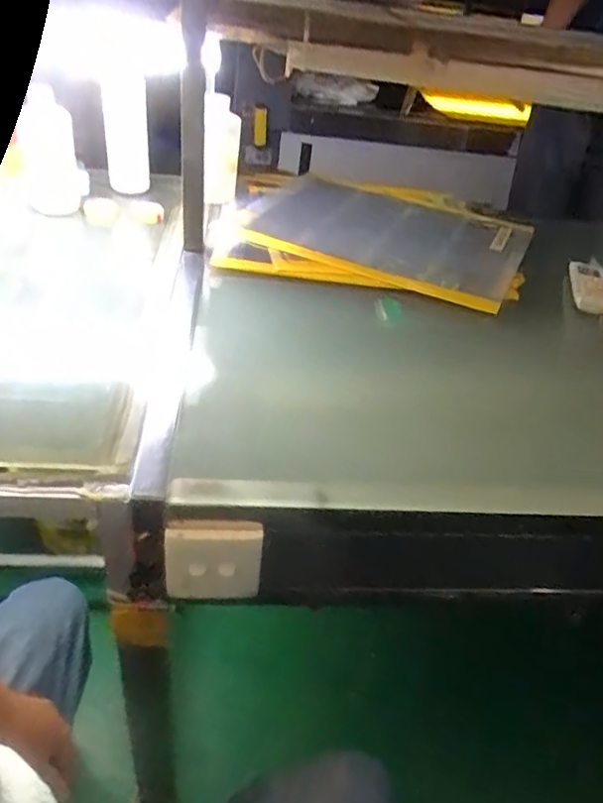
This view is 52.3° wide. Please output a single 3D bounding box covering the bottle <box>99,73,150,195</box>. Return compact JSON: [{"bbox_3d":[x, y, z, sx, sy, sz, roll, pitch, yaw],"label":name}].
[{"bbox_3d":[-0.280,-0.422,0.985,0.066,0.182,0.052,-5,39,-16],"label":"bottle"}]

